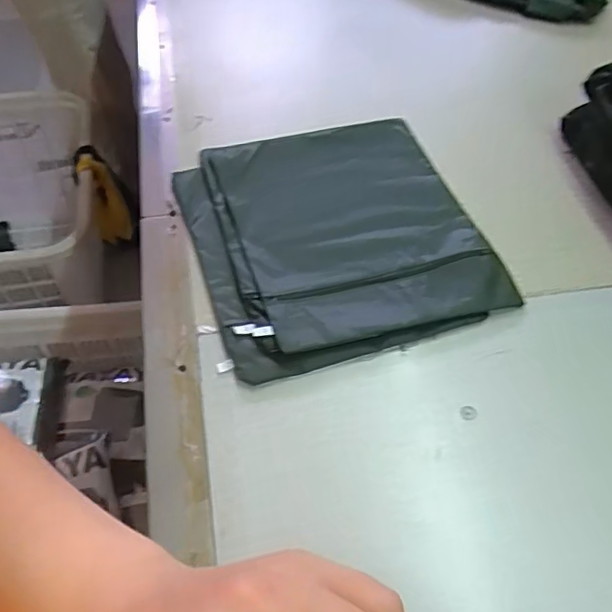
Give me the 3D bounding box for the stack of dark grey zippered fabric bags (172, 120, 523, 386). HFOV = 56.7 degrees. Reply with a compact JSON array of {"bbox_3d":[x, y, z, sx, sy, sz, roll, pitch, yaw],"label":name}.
[{"bbox_3d":[0.029,-0.093,0.643,0.305,0.013,0.334,-15,54,-14],"label":"stack of dark grey zippered fabric bags"}]

